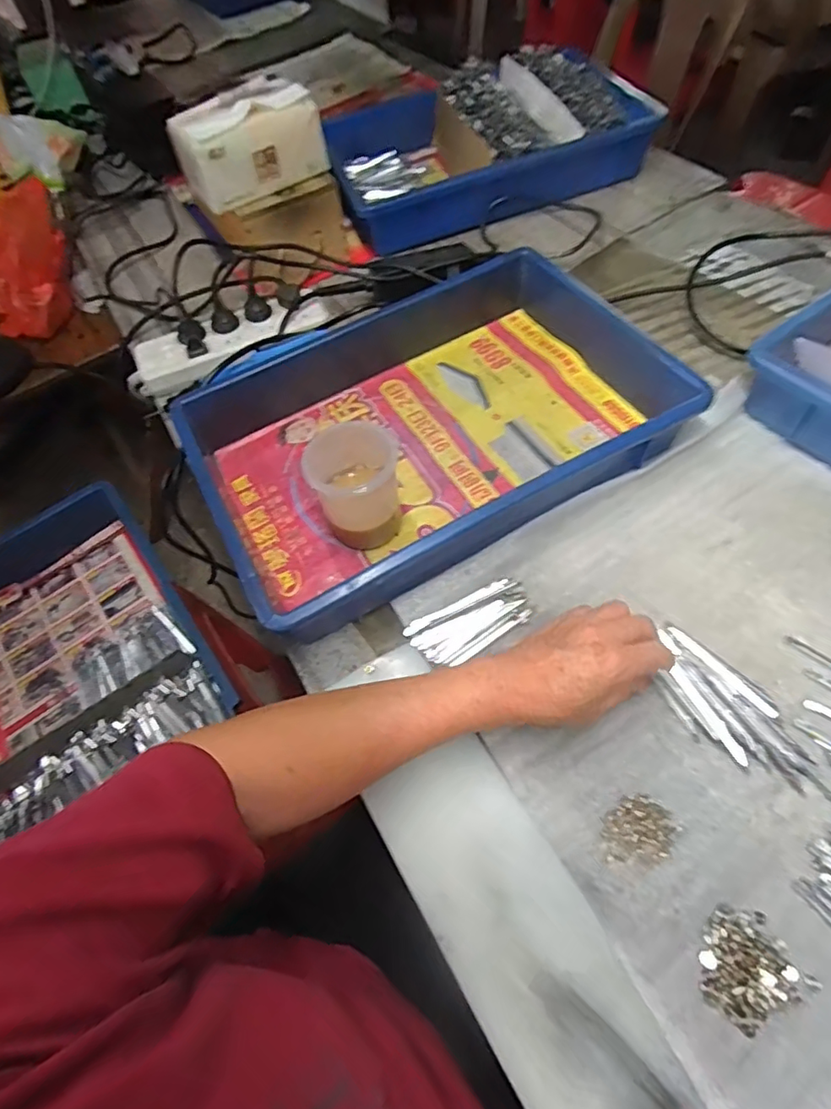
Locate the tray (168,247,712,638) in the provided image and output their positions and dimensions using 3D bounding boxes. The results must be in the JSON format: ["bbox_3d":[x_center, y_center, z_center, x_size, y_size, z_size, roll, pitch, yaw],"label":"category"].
[{"bbox_3d":[0.010,-0.129,0.542,0.429,0.102,0.290,-29,60,-11],"label":"tray"}]

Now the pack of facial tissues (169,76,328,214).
[{"bbox_3d":[-0.199,-0.490,0.666,0.161,0.085,0.075,-37,62,-15],"label":"pack of facial tissues"}]

